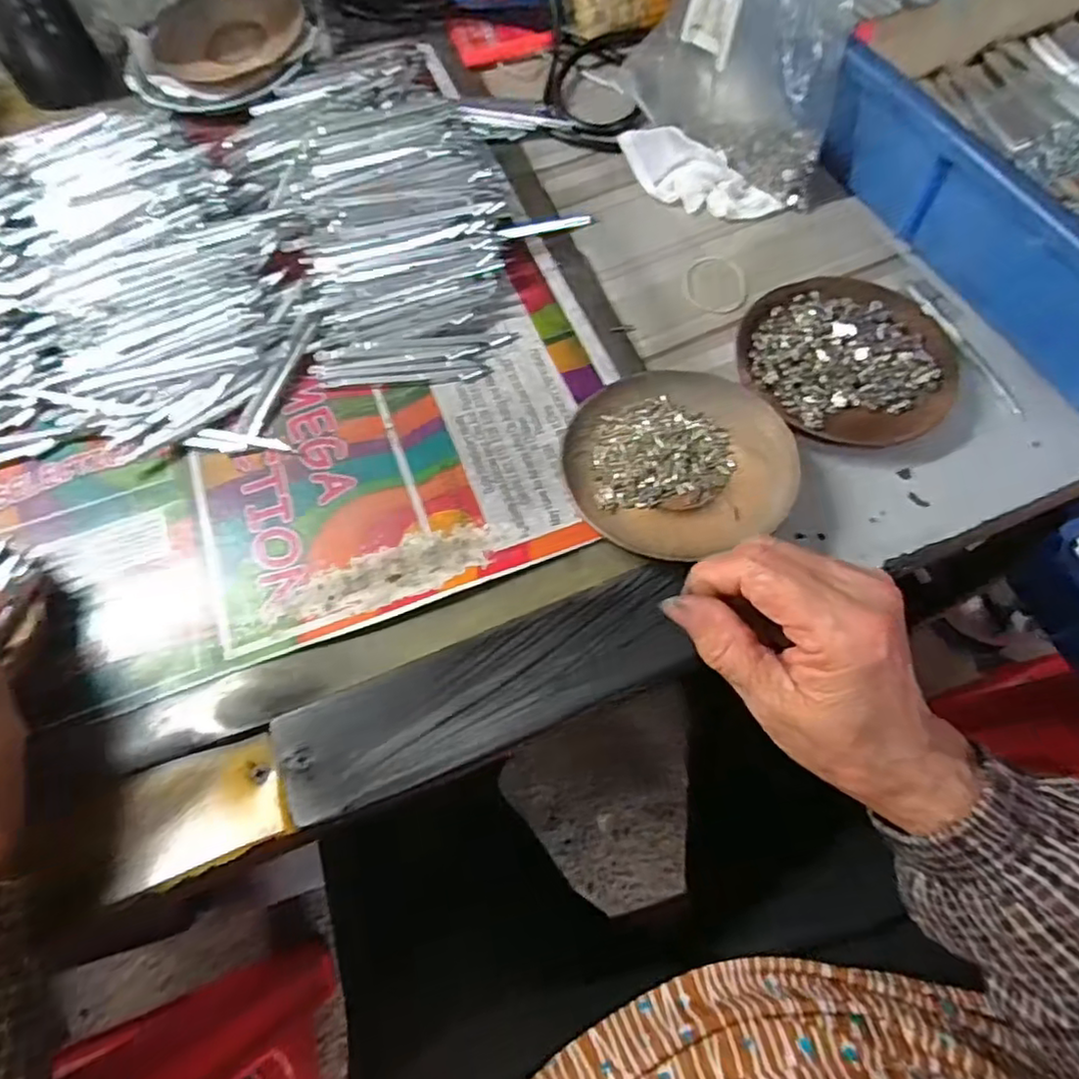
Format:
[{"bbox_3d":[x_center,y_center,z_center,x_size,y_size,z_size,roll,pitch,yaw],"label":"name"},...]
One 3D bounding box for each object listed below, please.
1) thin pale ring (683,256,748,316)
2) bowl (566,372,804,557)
[{"bbox_3d":[0.109,-0.159,0.407,0.039,0.004,0.049,7,65,4],"label":"thin pale ring"},{"bbox_3d":[0.069,-0.043,0.339,0.110,0.024,0.113,0,64,1],"label":"bowl"}]

